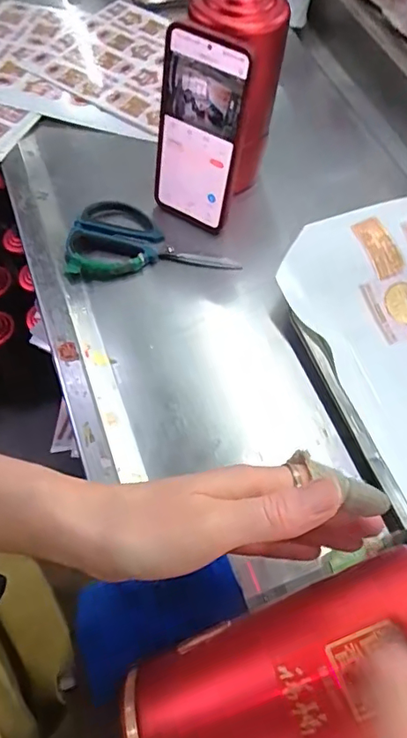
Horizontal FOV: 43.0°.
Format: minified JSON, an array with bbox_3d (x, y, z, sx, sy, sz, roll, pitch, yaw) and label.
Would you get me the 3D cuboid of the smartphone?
[{"bbox_3d":[-0.007,-0.207,0.464,0.078,0.162,0.012,29,52,13],"label":"smartphone"}]

